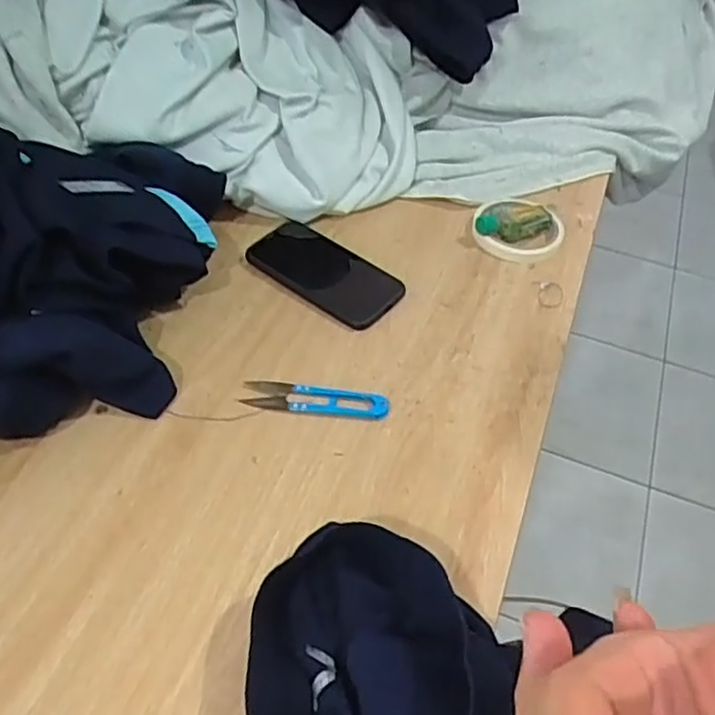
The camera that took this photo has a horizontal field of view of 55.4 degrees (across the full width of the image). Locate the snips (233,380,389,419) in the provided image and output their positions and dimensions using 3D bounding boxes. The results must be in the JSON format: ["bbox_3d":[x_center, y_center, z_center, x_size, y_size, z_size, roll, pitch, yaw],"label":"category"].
[{"bbox_3d":[-0.034,0.034,0.564,0.119,0.007,0.029,7,48,2],"label":"snips"}]

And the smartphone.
[{"bbox_3d":[-0.034,-0.086,0.667,0.156,0.010,0.081,33,54,23],"label":"smartphone"}]

